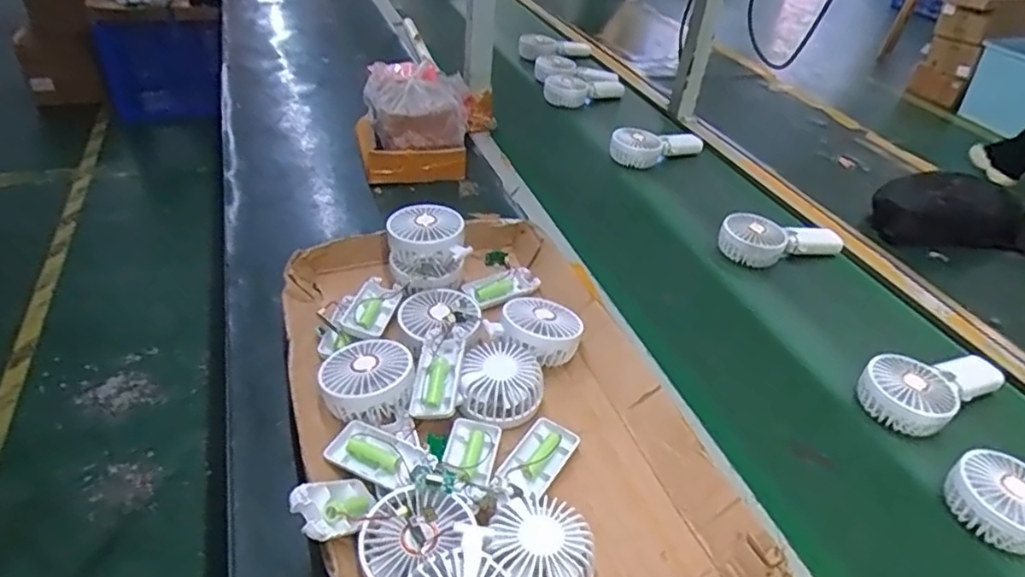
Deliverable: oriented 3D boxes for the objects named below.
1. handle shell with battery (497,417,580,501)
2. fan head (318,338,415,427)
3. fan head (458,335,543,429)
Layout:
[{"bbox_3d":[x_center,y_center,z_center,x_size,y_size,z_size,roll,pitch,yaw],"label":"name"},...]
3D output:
[{"bbox_3d":[0.023,0.154,0.570,0.045,0.017,0.088,25,43,22],"label":"handle shell with battery"},{"bbox_3d":[-0.140,0.087,0.604,0.084,0.037,0.087,4,39,-3],"label":"fan head"},{"bbox_3d":[-0.008,0.091,0.622,0.075,0.033,0.093,8,39,3],"label":"fan head"}]

